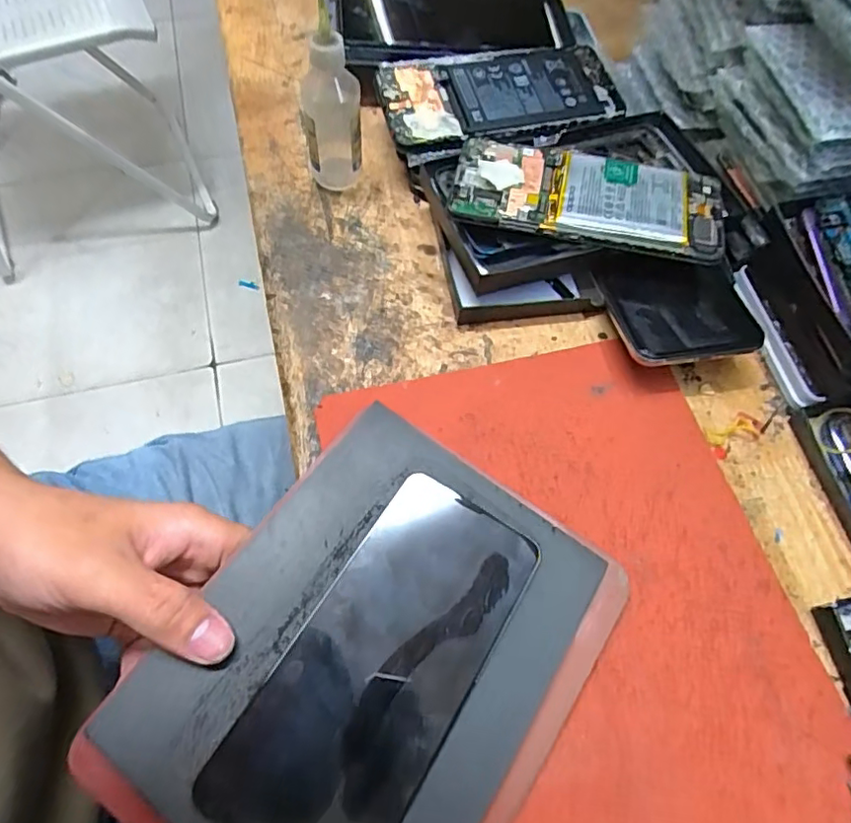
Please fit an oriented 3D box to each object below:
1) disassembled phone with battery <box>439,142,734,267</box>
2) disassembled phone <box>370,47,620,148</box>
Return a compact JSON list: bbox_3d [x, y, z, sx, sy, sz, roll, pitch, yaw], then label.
[{"bbox_3d":[0.094,-0.125,0.331,0.153,0.012,0.066,14,63,4],"label":"disassembled phone with battery"},{"bbox_3d":[0.051,-0.218,0.392,0.158,0.017,0.080,-4,63,-5],"label":"disassembled phone"}]

